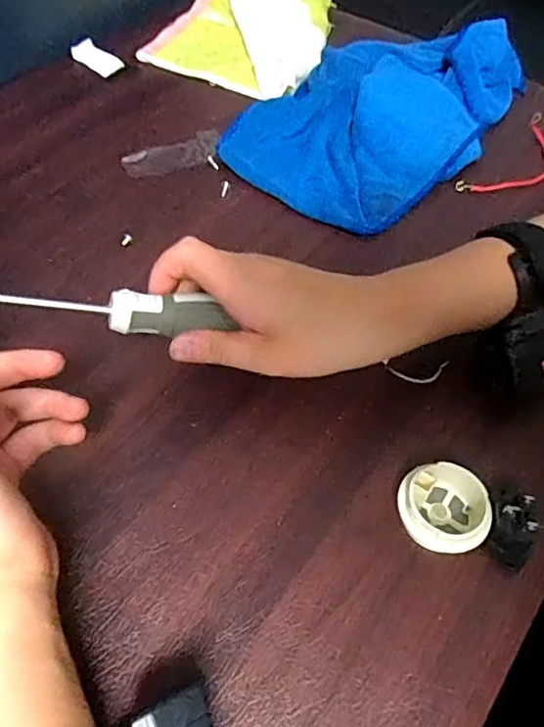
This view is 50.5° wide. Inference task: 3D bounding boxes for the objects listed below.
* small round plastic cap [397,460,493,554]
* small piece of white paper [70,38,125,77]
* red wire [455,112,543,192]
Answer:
[{"bbox_3d":[0.091,0.076,0.303,0.048,0.022,0.044,1,52,-2],"label":"small round plastic cap"},{"bbox_3d":[-0.172,-0.299,0.567,0.048,0.005,0.025,36,80,1],"label":"small piece of white paper"},{"bbox_3d":[0.206,-0.165,0.486,0.111,0.014,0.045,-41,83,-21],"label":"red wire"}]

